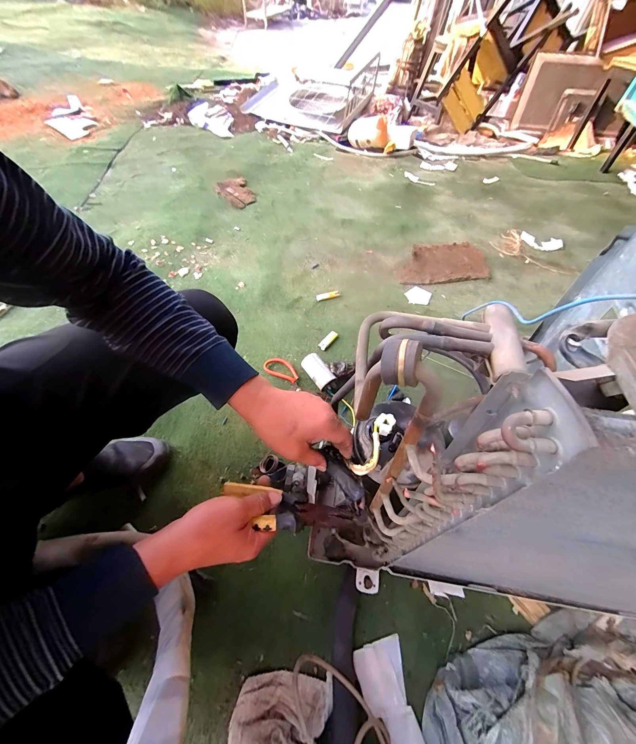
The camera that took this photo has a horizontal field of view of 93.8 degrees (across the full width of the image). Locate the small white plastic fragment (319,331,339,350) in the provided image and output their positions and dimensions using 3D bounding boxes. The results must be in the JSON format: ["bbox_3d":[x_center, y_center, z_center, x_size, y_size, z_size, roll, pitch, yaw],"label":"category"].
[{"bbox_3d":[0.028,-0.087,0.847,0.025,0.020,0.072,33,58,20],"label":"small white plastic fragment"}]

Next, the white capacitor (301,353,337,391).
[{"bbox_3d":[0.003,-0.003,0.759,0.053,0.045,0.091,-31,60,-23],"label":"white capacitor"}]

